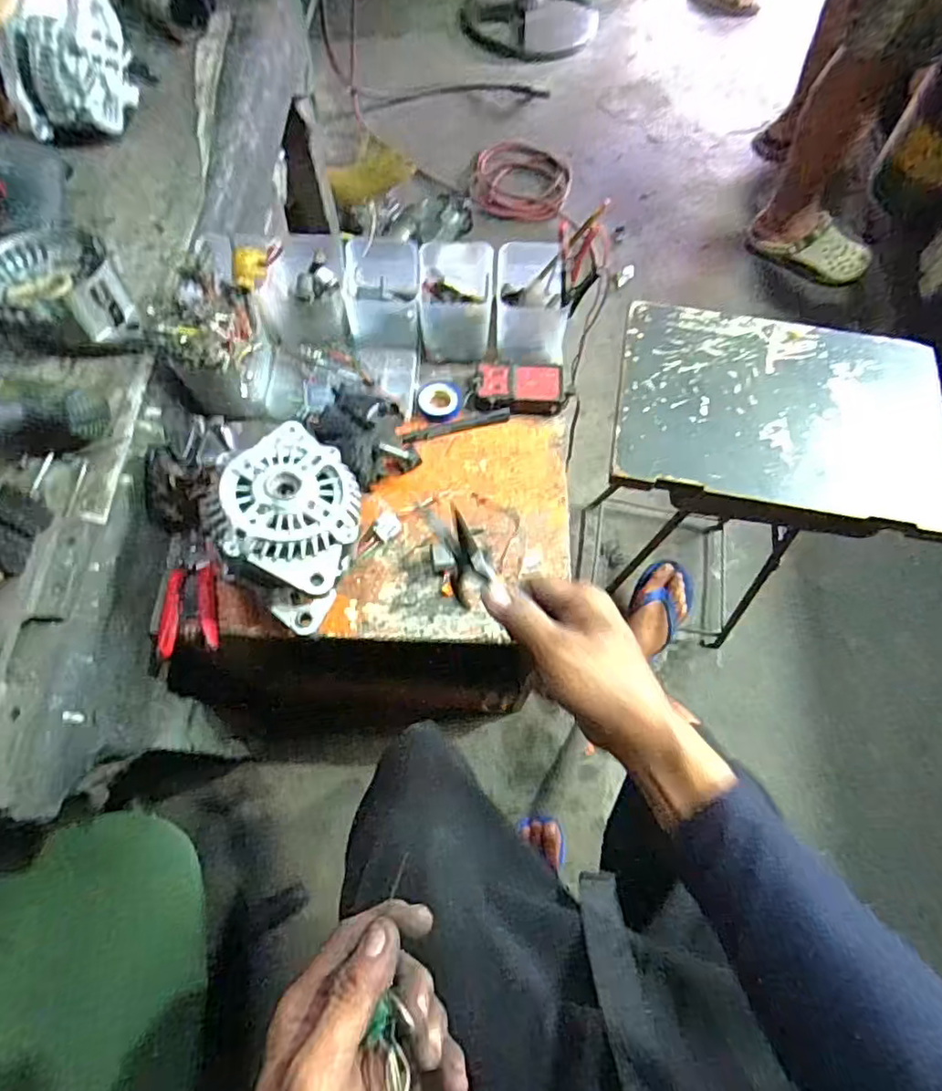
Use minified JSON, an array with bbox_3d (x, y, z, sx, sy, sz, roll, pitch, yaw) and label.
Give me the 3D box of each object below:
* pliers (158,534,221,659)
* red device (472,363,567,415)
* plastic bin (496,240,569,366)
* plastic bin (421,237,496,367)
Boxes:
[{"bbox_3d":[-0.294,0.047,0.633,0.057,0.028,0.136,-10,68,-6],"label":"pliers"},{"bbox_3d":[0.059,-0.192,0.729,0.105,0.024,0.063,-3,67,-3],"label":"red device"},{"bbox_3d":[0.073,-0.300,0.746,0.085,0.080,0.119,-1,67,-3],"label":"plastic bin"},{"bbox_3d":[-0.019,-0.302,0.751,0.088,0.085,0.107,-1,67,-2],"label":"plastic bin"}]

